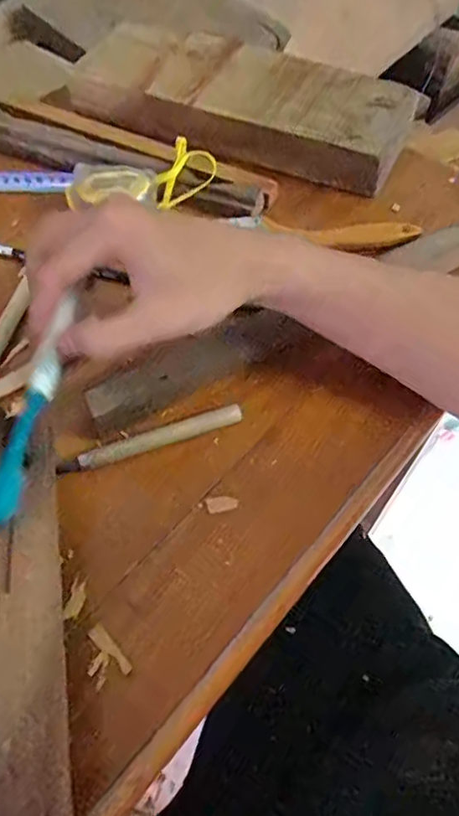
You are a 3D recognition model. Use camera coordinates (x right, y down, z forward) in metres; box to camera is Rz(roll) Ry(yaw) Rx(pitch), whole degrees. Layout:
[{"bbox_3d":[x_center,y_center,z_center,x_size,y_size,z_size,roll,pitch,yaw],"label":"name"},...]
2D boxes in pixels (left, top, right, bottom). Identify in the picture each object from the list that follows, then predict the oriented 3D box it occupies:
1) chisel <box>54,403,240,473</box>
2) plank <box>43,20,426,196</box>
[{"bbox_3d":[-0.048,0.021,0.355,0.115,0.012,0.011,-17,58,-10],"label":"chisel"},{"bbox_3d":[0.008,-0.291,0.526,0.315,0.045,0.122,21,60,14],"label":"plank"}]

